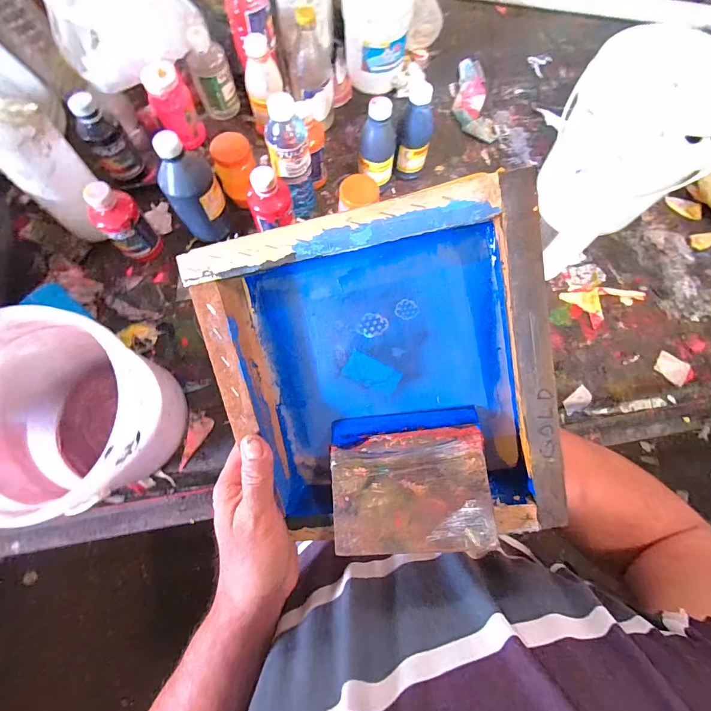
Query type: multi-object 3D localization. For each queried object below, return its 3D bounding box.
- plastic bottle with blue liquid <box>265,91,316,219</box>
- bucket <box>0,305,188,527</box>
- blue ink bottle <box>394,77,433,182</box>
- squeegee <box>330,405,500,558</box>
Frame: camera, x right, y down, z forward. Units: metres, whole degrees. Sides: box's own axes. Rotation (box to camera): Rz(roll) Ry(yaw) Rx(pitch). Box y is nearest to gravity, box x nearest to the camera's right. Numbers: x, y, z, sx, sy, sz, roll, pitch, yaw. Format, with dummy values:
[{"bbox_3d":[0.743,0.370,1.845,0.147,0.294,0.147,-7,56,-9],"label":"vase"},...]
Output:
[{"bbox_3d":[-0.090,-0.270,0.550,0.053,0.186,0.047,-9,74,-4],"label":"plastic bottle with blue liquid"},{"bbox_3d":[-0.318,0.074,0.437,0.194,0.195,0.185,0,74,-1],"label":"bucket"},{"bbox_3d":[0.094,-0.336,0.595,0.046,0.151,0.043,15,74,3],"label":"blue ink bottle"},{"bbox_3d":[0.040,0.095,0.298,0.118,0.007,0.104,-9,63,14],"label":"squeegee"}]

